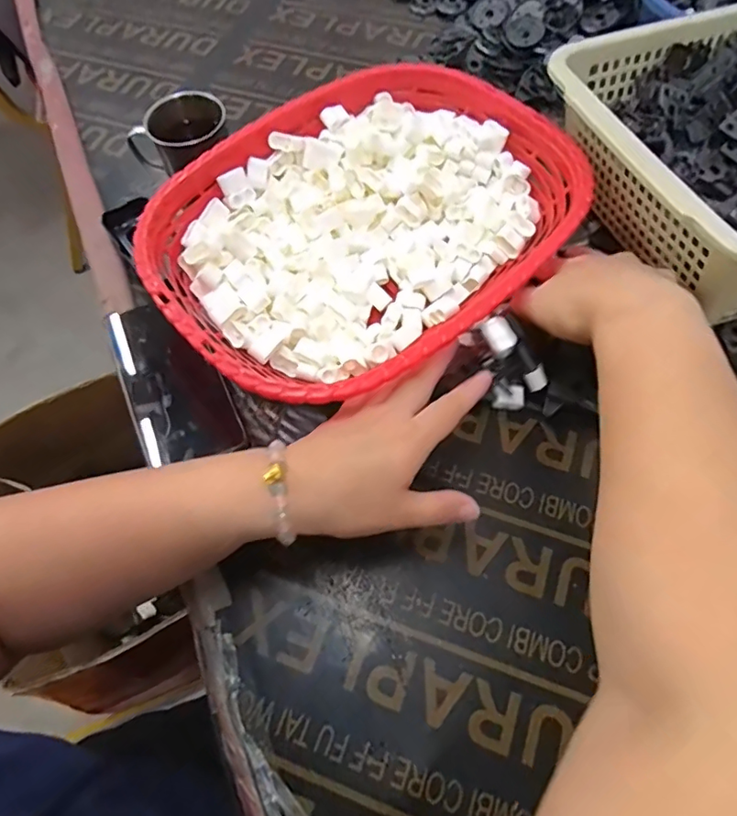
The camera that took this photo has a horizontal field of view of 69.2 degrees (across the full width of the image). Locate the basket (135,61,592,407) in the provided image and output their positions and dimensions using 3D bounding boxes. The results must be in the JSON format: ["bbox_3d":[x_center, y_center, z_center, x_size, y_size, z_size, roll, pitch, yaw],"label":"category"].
[{"bbox_3d":[0.000,-0.150,0.451,0.343,0.074,0.265,-37,69,-14],"label":"basket"}]

